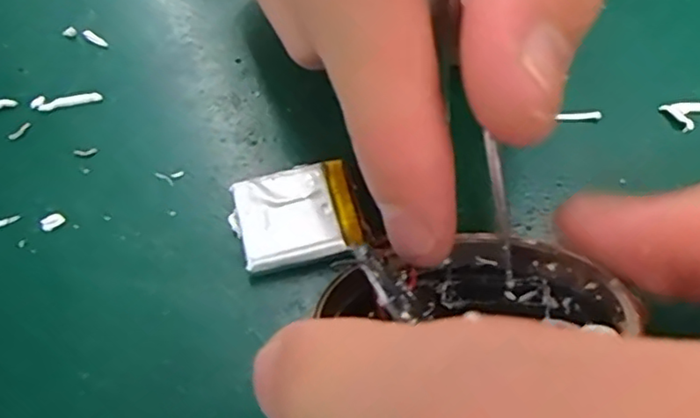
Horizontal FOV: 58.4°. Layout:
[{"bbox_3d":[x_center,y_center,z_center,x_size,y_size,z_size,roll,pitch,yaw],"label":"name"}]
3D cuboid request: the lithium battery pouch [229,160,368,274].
[{"bbox_3d":[-0.010,0.001,0.114,0.022,0.005,0.019,-12,57,-7],"label":"lithium battery pouch"}]

